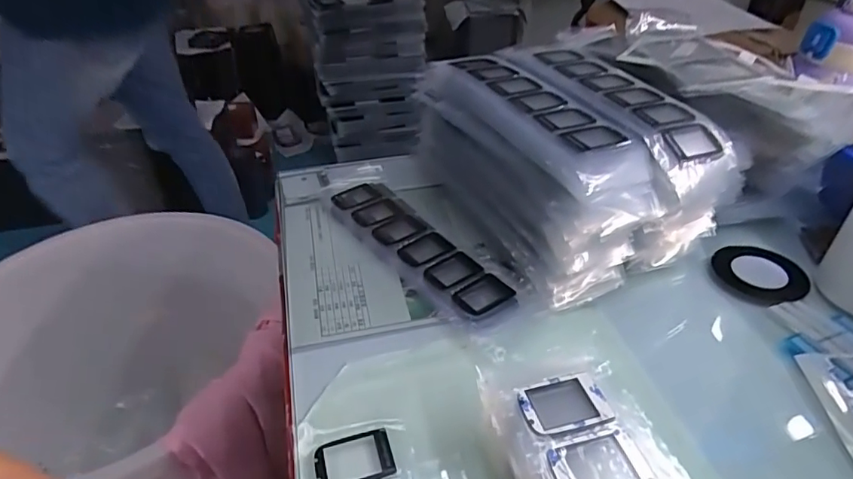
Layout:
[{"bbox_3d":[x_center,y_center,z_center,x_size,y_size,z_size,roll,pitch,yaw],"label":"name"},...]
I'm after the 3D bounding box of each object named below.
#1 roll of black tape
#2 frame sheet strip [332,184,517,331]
[{"bbox_3d":[0.324,0.033,0.511,0.077,0.014,0.077,0,38,0],"label":"roll of black tape"},{"bbox_3d":[-0.009,0.004,0.529,0.060,0.008,0.243,-25,44,-28],"label":"frame sheet strip"}]

